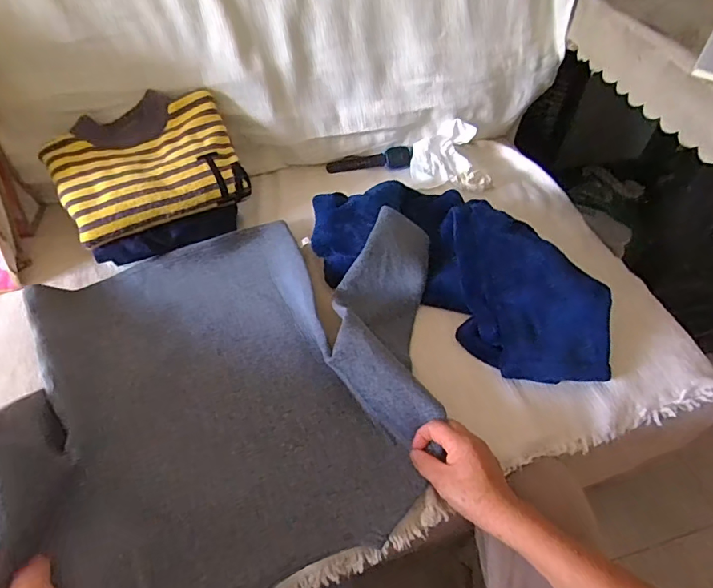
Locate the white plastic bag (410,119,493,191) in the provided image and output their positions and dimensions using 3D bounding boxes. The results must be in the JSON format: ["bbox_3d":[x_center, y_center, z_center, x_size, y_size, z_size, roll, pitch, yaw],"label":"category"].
[{"bbox_3d":[0.172,-0.250,0.862,0.138,0.066,0.121,7,49,2],"label":"white plastic bag"}]

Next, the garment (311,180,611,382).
[{"bbox_3d":[0.151,-0.058,0.681,0.454,0.088,0.252,28,53,19],"label":"garment"}]

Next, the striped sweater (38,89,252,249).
[{"bbox_3d":[-0.300,-0.192,0.688,0.247,0.085,0.191,-22,54,-21],"label":"striped sweater"}]

